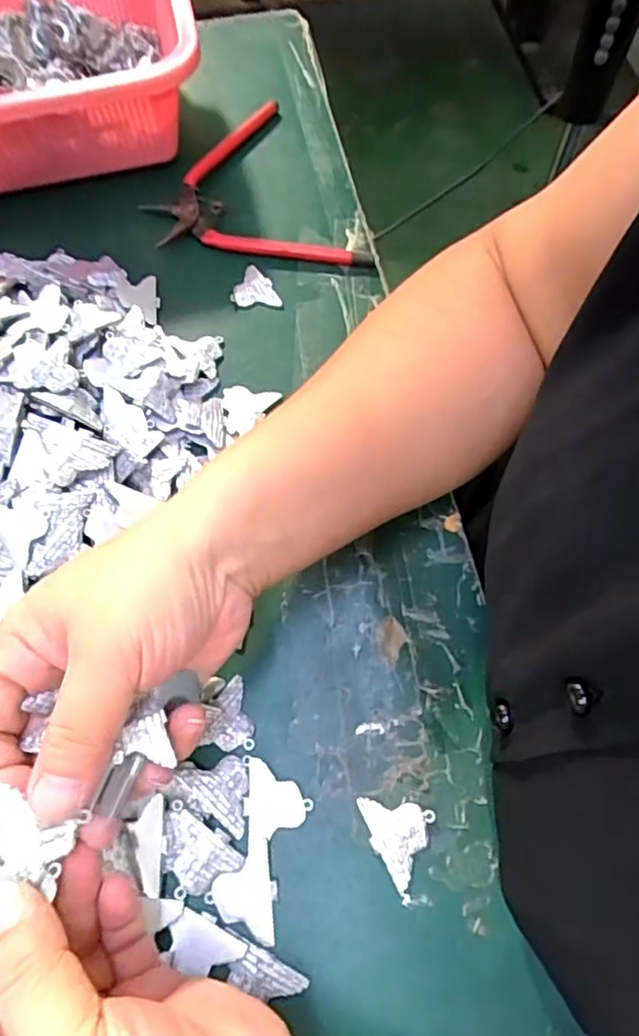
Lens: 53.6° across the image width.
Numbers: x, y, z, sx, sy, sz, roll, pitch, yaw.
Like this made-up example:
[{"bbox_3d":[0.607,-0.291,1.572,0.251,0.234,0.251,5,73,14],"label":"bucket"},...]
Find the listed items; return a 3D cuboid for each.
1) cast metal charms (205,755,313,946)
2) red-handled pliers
[{"bbox_3d":[-0.024,0.132,0.256,0.029,0.004,0.059,17,69,5],"label":"cast metal charms"},{"bbox_3d":[-0.056,-0.205,0.406,0.108,0.014,0.146,-19,65,-7],"label":"red-handled pliers"}]

